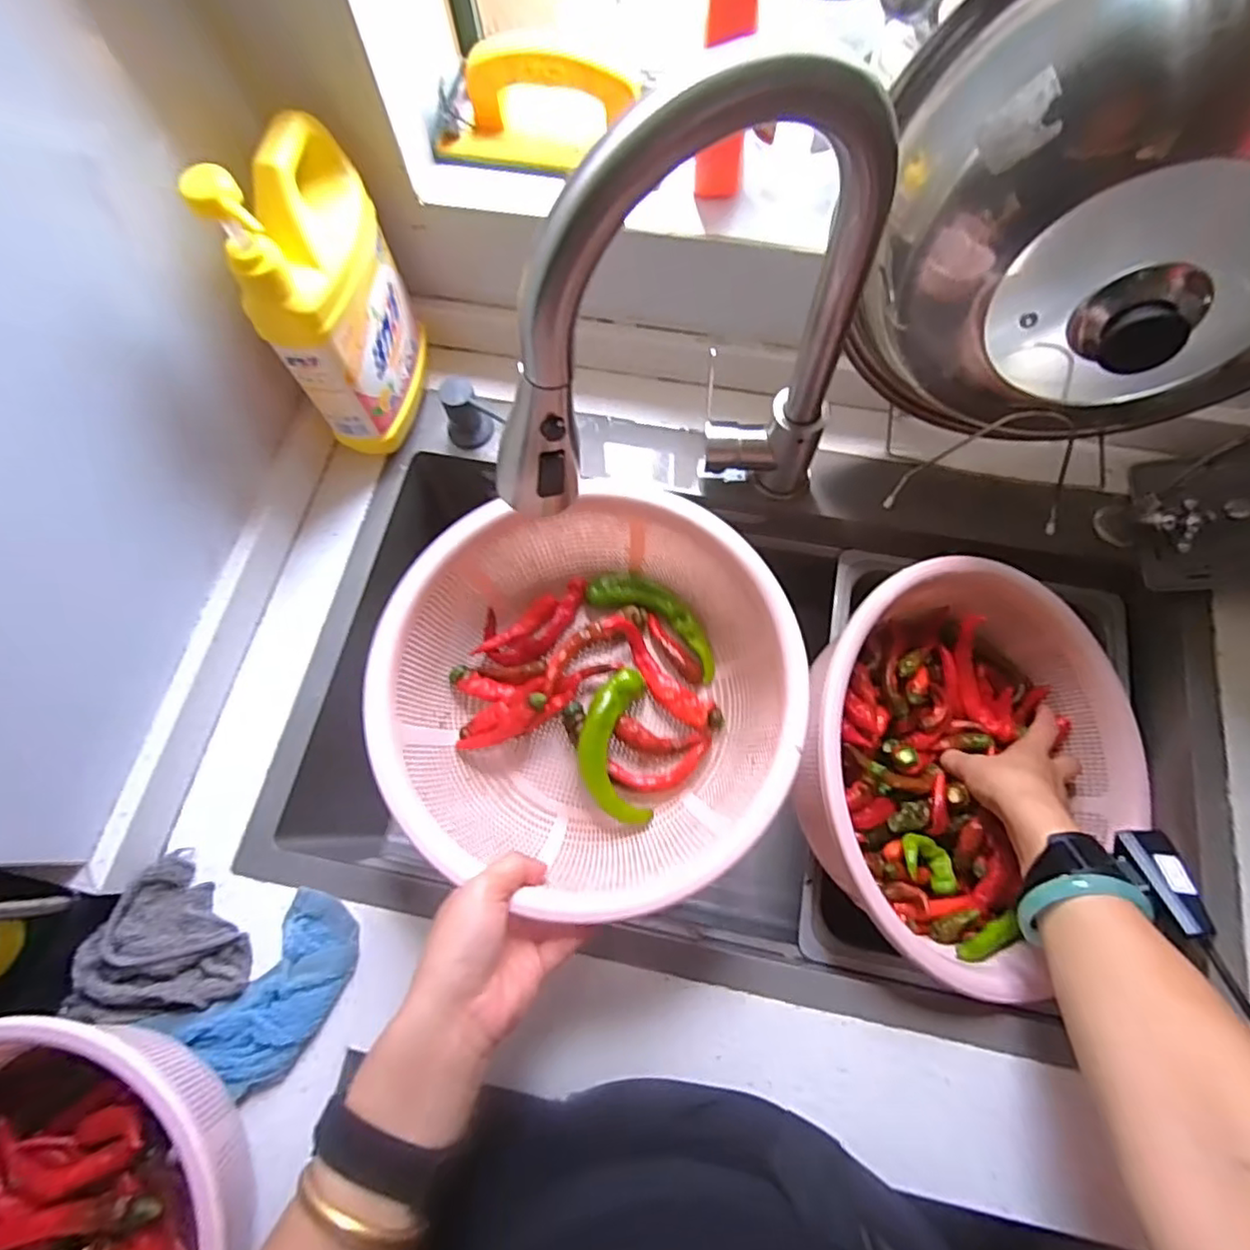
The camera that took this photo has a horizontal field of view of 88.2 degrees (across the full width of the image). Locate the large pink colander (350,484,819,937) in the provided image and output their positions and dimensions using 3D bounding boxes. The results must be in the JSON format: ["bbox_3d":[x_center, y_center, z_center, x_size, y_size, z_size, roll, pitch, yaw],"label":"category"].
[{"bbox_3d":[-0.024,0.054,0.454,0.267,0.106,0.257,0,71,1],"label":"large pink colander"}]

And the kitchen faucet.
[{"bbox_3d":[0.032,-0.153,0.401,0.242,0.325,0.065,-27,72,-8],"label":"kitchen faucet"}]

